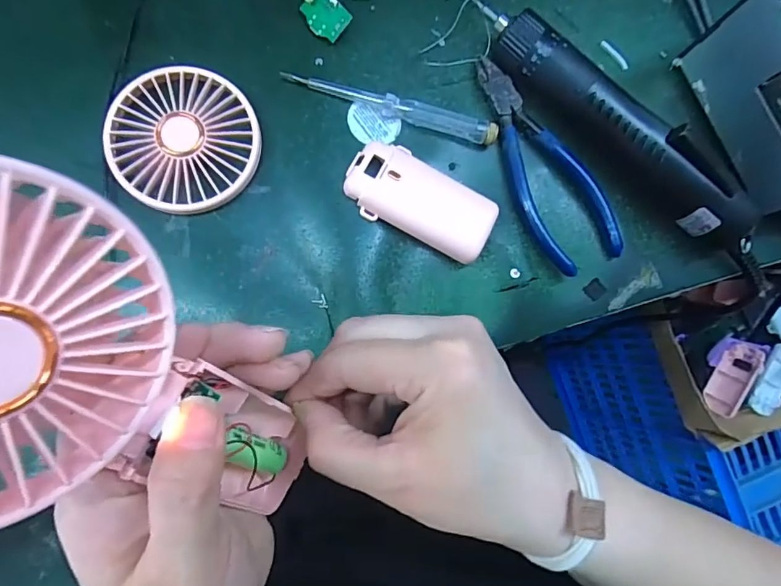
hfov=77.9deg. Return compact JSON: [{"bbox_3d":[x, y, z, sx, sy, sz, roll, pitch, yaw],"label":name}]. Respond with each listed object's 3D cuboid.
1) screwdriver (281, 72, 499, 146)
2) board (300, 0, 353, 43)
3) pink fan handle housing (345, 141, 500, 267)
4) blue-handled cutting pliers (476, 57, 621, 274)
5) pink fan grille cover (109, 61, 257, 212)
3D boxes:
[{"bbox_3d":[0.001,-0.119,0.308,0.137,0.011,0.013,16,82,-5],"label":"screwdriver"},{"bbox_3d":[-0.042,-0.177,0.305,0.031,0.004,0.023,43,113,-5],"label":"board"},{"bbox_3d":[0.019,-0.057,0.302,0.093,0.018,0.045,28,81,-3],"label":"pink fan handle housing"},{"bbox_3d":[0.096,-0.084,0.317,0.050,0.014,0.149,-29,87,-9],"label":"blue-handled cutting pliers"},{"bbox_3d":[-0.124,-0.093,0.292,0.084,0.014,0.088,-28,87,-9],"label":"pink fan grille cover"}]

